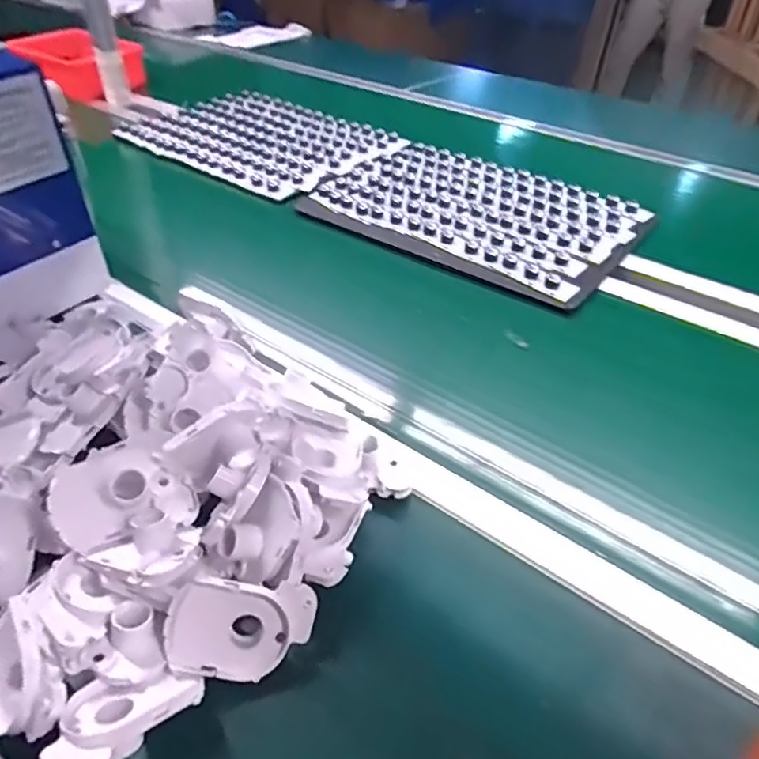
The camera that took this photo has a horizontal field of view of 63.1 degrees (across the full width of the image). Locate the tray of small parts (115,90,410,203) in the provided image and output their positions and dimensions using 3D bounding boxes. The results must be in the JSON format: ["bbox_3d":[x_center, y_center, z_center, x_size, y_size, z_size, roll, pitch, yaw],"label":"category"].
[{"bbox_3d":[-0.232,-0.481,1.222,0.454,0.024,0.358,26,47,27],"label":"tray of small parts"}]

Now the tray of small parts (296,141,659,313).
[{"bbox_3d":[0.156,-0.280,1.017,0.496,0.023,0.369,25,46,26],"label":"tray of small parts"}]

